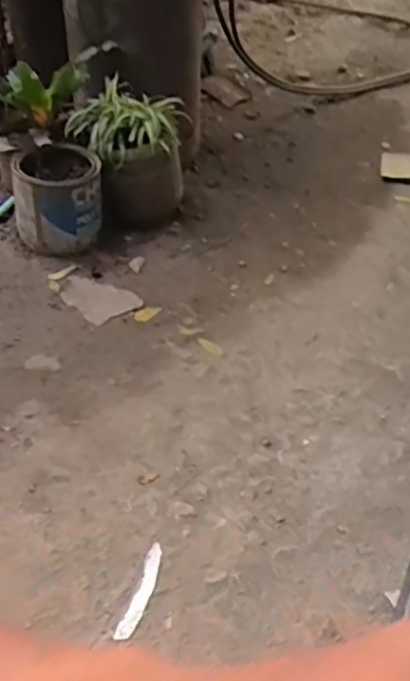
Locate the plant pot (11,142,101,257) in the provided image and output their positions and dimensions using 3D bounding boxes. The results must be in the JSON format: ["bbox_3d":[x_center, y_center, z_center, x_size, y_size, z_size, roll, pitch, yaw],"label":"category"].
[{"bbox_3d":[-0.267,-0.254,1.179,0.156,0.142,0.132,-7,47,-12],"label":"plant pot"}]

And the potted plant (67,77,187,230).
[{"bbox_3d":[-0.139,-0.339,1.234,0.219,0.224,0.172,-17,50,-20],"label":"potted plant"}]

